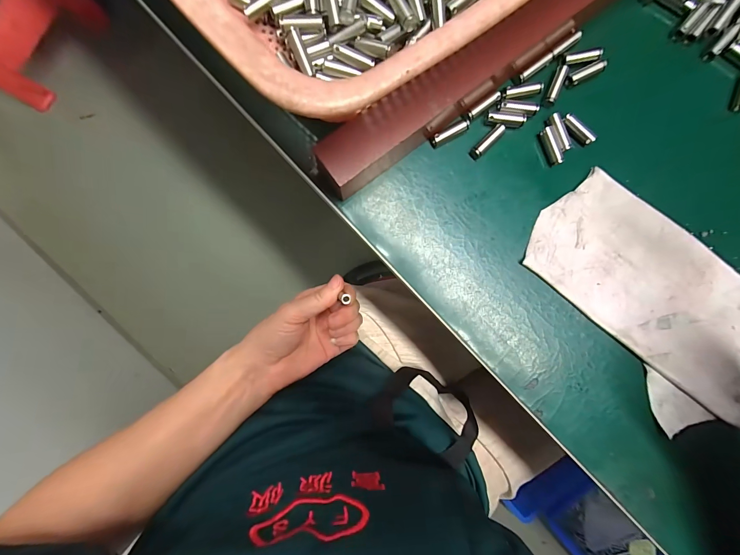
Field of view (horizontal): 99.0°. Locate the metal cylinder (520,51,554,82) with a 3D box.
[{"bbox_3d":[0.107,-0.135,0.200,0.025,0.004,0.005,-36,93,1],"label":"metal cylinder"}]

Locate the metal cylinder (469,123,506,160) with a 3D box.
[{"bbox_3d":[0.076,-0.088,0.205,0.026,0.008,0.007,-44,93,1],"label":"metal cylinder"}]

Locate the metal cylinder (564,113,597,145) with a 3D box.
[{"bbox_3d":[0.135,-0.096,0.203,0.023,0.006,0.006,44,91,-3],"label":"metal cylinder"}]

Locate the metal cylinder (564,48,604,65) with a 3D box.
[{"bbox_3d":[0.136,-0.141,0.200,0.023,0.004,0.006,-13,93,0],"label":"metal cylinder"}]

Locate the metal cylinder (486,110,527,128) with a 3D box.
[{"bbox_3d":[0.087,-0.102,0.204,0.025,0.007,0.008,3,93,-1],"label":"metal cylinder"}]

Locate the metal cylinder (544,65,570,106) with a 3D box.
[{"bbox_3d":[0.121,-0.124,0.203,0.007,0.005,0.025,23,92,-2],"label":"metal cylinder"}]

